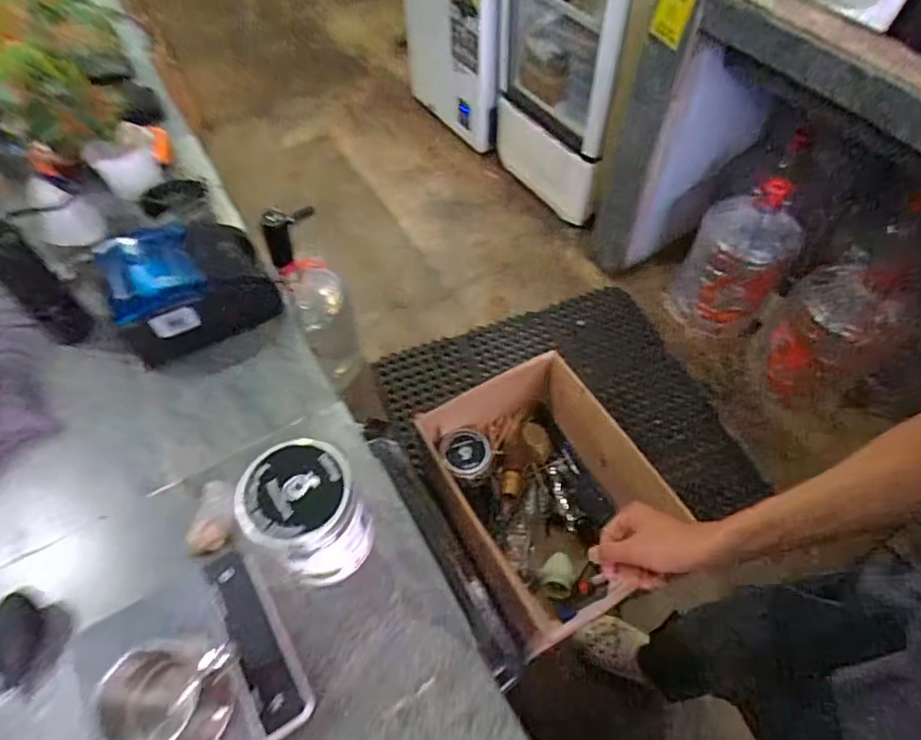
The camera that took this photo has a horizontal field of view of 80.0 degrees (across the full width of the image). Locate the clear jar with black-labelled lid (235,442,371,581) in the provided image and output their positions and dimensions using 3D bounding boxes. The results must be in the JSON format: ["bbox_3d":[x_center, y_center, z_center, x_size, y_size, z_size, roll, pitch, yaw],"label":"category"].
[{"bbox_3d":[-0.129,0.131,0.481,0.087,0.130,0.084,0,57,0],"label":"clear jar with black-labelled lid"}]

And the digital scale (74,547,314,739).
[{"bbox_3d":[-0.231,0.256,0.456,0.161,0.022,0.164,-31,67,-12],"label":"digital scale"}]

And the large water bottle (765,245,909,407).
[{"bbox_3d":[1.047,-0.075,1.594,0.284,0.489,0.273,36,64,20],"label":"large water bottle"}]

